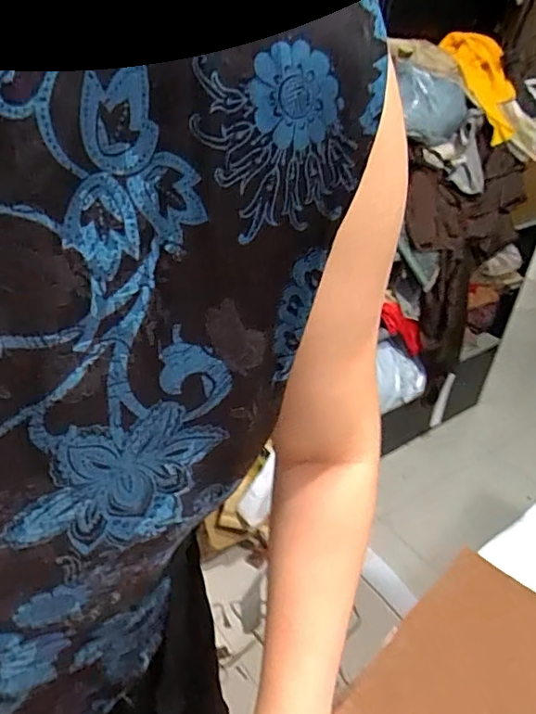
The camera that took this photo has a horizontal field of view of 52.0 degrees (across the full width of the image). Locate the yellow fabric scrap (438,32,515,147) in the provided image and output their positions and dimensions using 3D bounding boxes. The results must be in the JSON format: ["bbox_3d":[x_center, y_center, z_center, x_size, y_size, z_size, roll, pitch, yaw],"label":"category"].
[{"bbox_3d":[0.599,-0.758,1.503,0.105,0.083,0.414,-3,66,-16],"label":"yellow fabric scrap"}]

